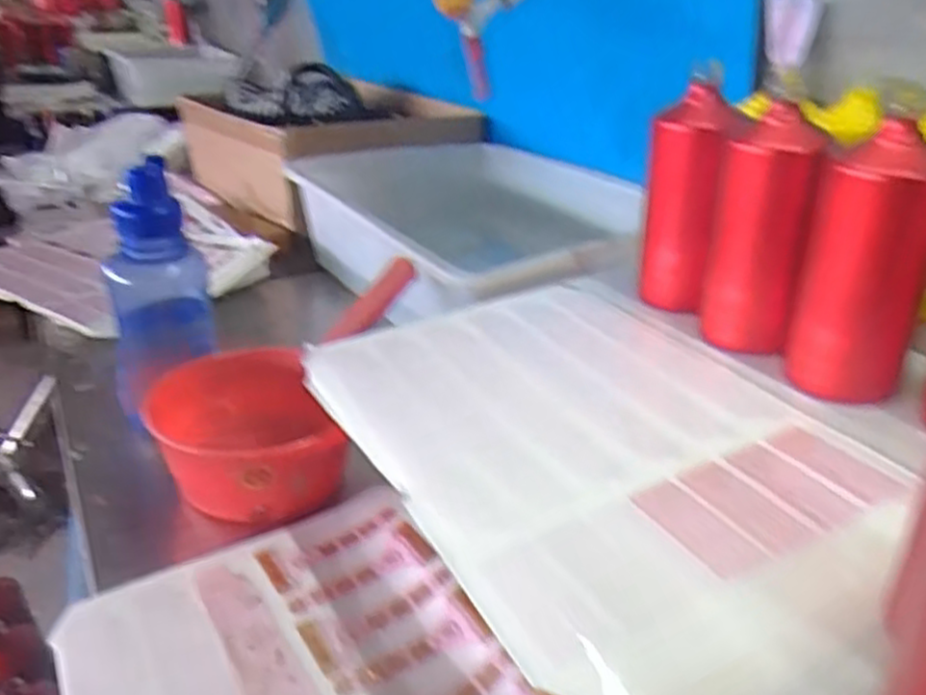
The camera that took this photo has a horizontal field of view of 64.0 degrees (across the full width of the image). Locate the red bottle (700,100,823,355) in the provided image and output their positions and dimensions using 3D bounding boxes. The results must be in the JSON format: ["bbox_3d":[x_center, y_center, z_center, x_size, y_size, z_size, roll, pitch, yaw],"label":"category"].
[{"bbox_3d":[0.230,-0.077,0.577,0.067,0.184,0.058,7,28,12],"label":"red bottle"}]

